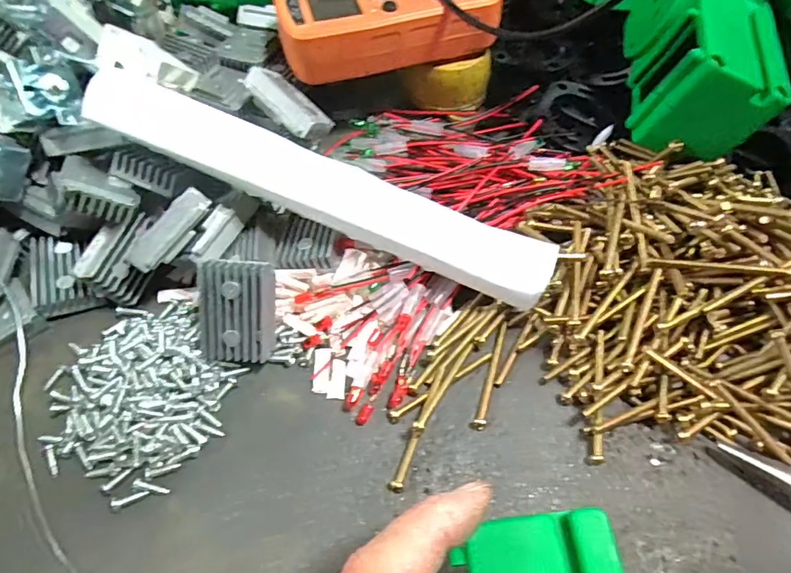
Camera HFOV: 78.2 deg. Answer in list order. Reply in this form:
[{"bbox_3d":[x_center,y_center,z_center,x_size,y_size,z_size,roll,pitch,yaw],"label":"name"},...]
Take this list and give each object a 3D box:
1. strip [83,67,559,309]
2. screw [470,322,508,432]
[{"bbox_3d":[-0.034,-0.047,0.228,0.223,0.024,0.026,23,60,-2],"label":"strip"},{"bbox_3d":[0.046,0.041,0.230,0.006,0.005,0.056,18,60,11],"label":"screw"}]

